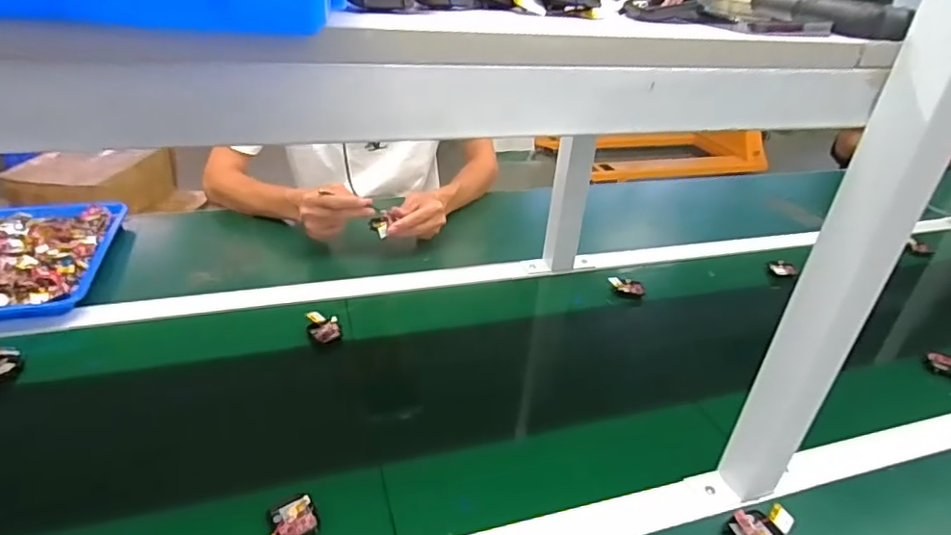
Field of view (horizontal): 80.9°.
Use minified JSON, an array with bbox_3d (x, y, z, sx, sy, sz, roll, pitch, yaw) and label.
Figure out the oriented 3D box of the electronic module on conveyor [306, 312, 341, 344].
[{"bbox_3d":[-0.195,0.077,0.718,0.037,0.027,0.036,-10,34,-23],"label":"electronic module on conveyor"}]

